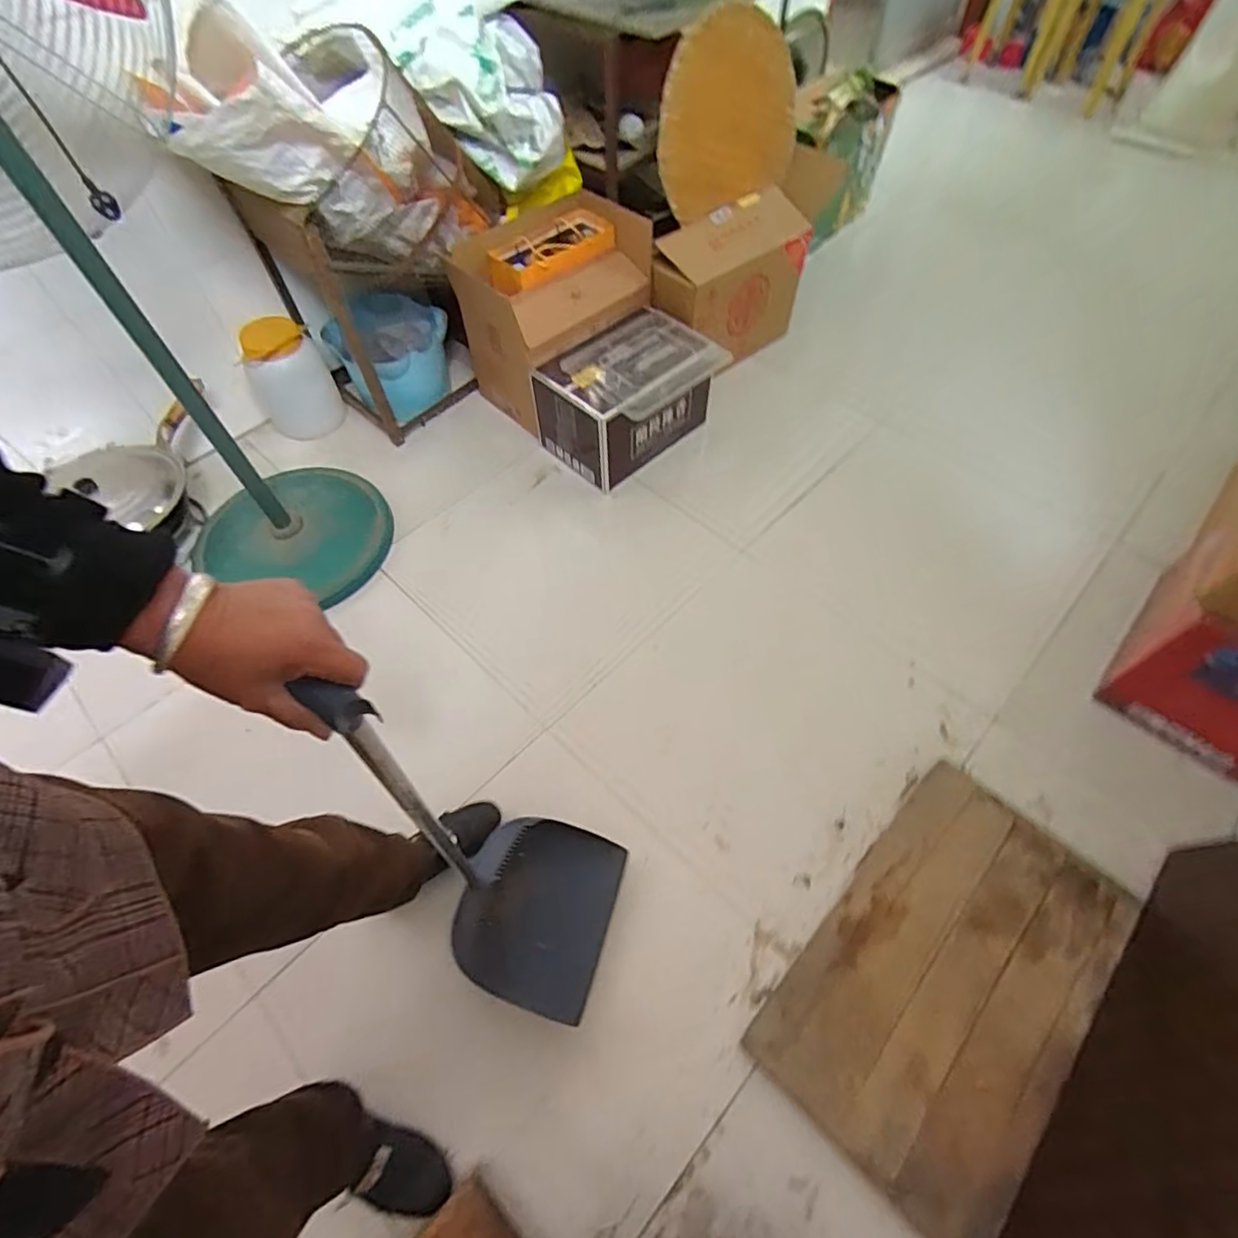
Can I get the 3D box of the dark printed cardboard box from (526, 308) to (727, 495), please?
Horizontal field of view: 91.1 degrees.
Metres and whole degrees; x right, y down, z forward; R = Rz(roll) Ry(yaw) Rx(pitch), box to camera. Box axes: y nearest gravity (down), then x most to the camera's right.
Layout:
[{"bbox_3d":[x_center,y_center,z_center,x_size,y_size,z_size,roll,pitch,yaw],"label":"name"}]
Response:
[{"bbox_3d":[0.029,-0.546,1.515,0.403,0.249,0.299,-31,62,-17],"label":"dark printed cardboard box"}]

